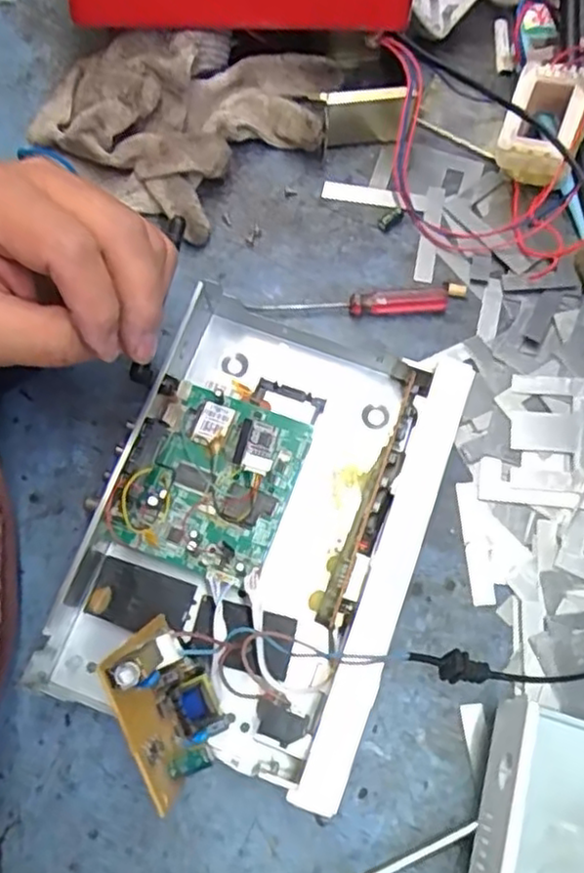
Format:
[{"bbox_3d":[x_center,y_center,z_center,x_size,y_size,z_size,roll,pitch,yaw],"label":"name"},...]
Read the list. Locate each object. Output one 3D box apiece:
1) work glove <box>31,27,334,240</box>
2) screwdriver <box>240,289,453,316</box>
[{"bbox_3d":[-0.066,-0.188,0.418,0.183,0.057,0.127,2,73,1],"label":"work glove"},{"bbox_3d":[0.033,-0.077,0.407,0.116,0.016,0.012,-2,73,0],"label":"screwdriver"}]

